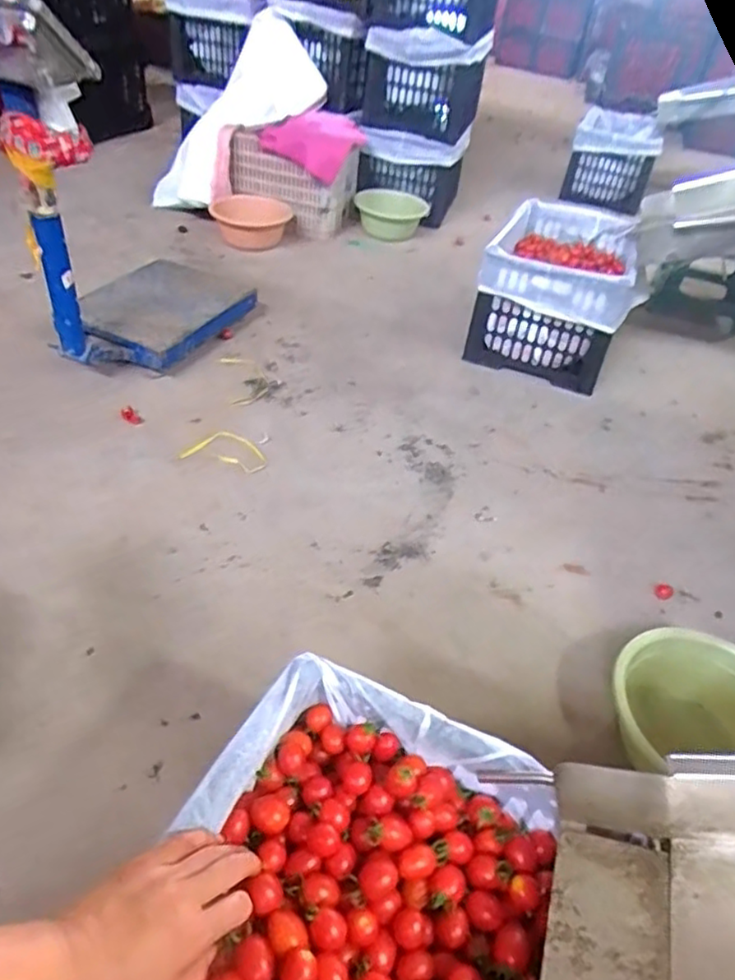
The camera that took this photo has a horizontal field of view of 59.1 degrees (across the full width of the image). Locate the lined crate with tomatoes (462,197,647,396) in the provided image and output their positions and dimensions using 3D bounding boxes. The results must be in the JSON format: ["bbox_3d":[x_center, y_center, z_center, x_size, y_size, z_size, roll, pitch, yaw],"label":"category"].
[{"bbox_3d":[0.511,-0.544,1.738,0.345,0.280,0.530,19,42,11],"label":"lined crate with tomatoes"}]

